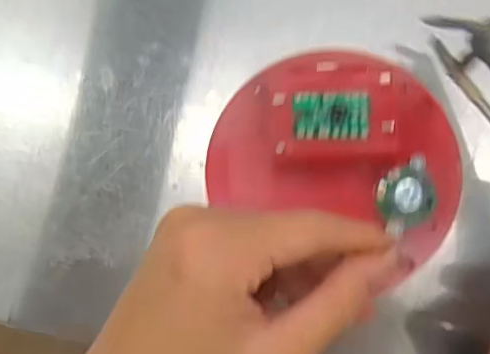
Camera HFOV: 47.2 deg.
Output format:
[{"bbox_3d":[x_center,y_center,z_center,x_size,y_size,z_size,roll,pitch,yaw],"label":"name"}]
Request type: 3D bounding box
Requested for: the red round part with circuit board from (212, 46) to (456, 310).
[{"bbox_3d":[0.041,-0.002,0.275,0.118,0.017,0.116,0,94,7],"label":"red round part with circuit board"}]

